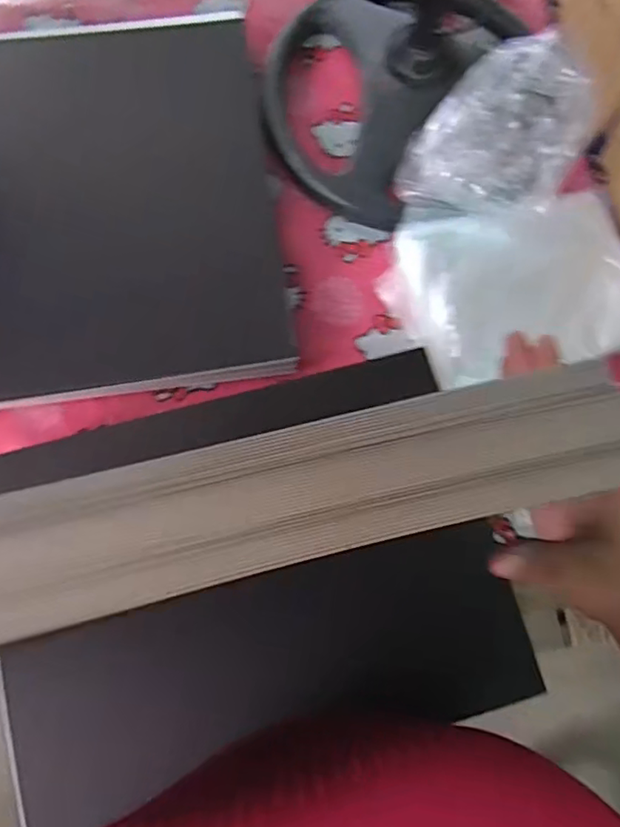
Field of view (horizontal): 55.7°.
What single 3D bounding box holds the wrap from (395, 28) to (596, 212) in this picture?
[{"bbox_3d":[0.232,-0.346,0.707,0.190,0.119,0.195,21,74,4],"label":"wrap"}]

